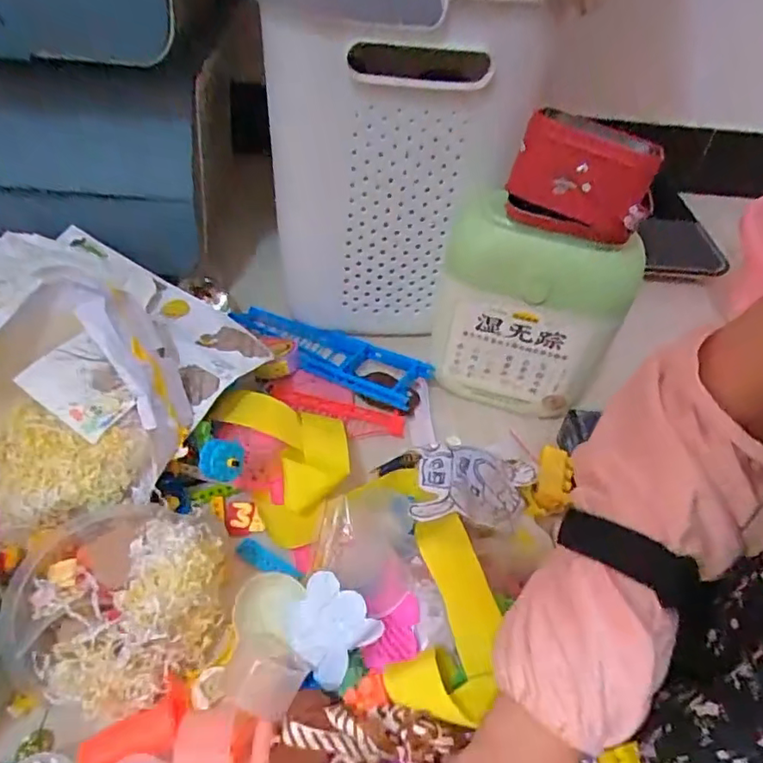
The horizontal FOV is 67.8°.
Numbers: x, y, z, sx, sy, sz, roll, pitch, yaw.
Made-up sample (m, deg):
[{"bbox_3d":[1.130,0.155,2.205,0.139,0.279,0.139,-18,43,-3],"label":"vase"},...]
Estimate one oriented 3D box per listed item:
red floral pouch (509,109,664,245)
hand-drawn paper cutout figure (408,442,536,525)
[{"bbox_3d":[0.157,-0.158,0.448,0.105,0.077,0.043,16,46,9],"label":"red floral pouch"},{"bbox_3d":[0.082,0.090,0.489,0.120,0.016,0.077,15,44,-22],"label":"hand-drawn paper cutout figure"}]

